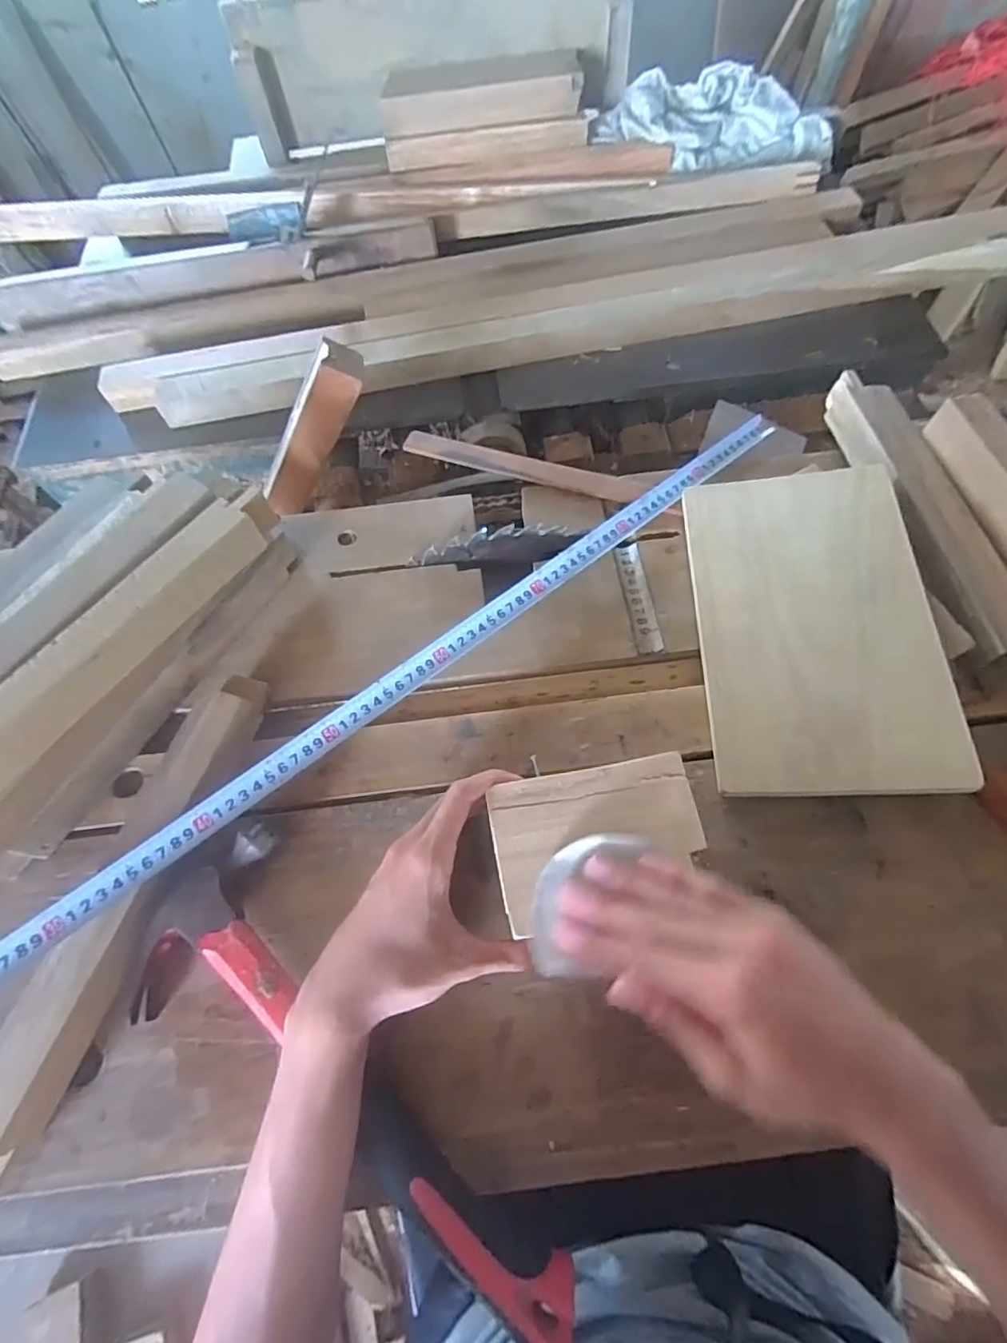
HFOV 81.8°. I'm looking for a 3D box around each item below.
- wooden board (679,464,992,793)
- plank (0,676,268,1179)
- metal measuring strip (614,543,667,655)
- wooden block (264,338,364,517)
[{"bbox_3d":[0.233,-0.042,0.442,0.159,0.013,0.267,-5,65,15],"label":"wooden board"},{"bbox_3d":[-0.244,0.145,0.387,0.044,0.039,0.316,15,66,10],"label":"plank"},{"bbox_3d":[0.115,-0.064,0.496,0.022,0.004,0.107,-7,64,0],"label":"metal measuring strip"},{"bbox_3d":[-0.191,-0.231,0.572,0.048,0.186,0.044,9,59,-33],"label":"wooden block"}]

